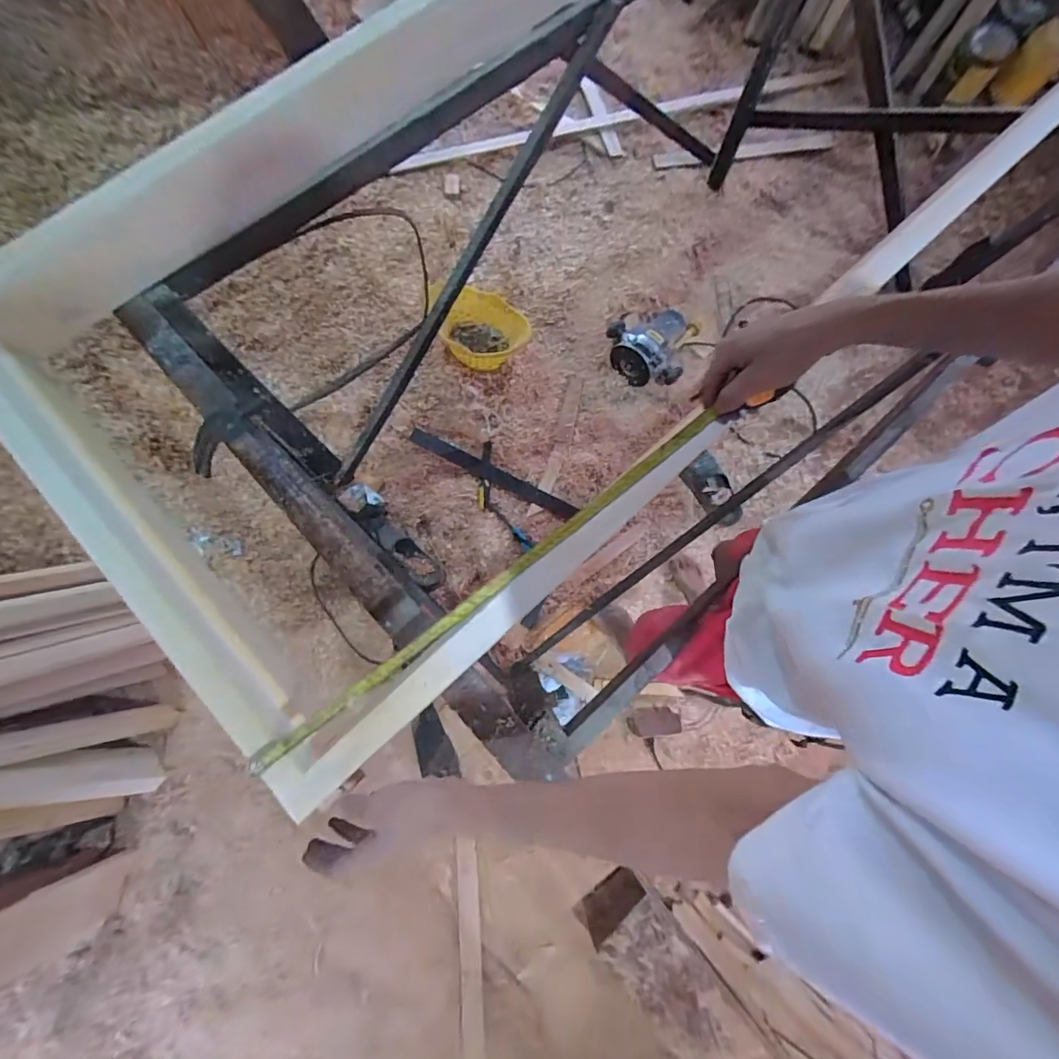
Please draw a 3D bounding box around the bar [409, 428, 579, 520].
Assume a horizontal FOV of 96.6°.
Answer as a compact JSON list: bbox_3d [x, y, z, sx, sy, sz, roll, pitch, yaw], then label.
[{"bbox_3d":[-0.116,-0.174,1.501,0.567,0.020,0.052,27,75,1],"label":"bar"}]

